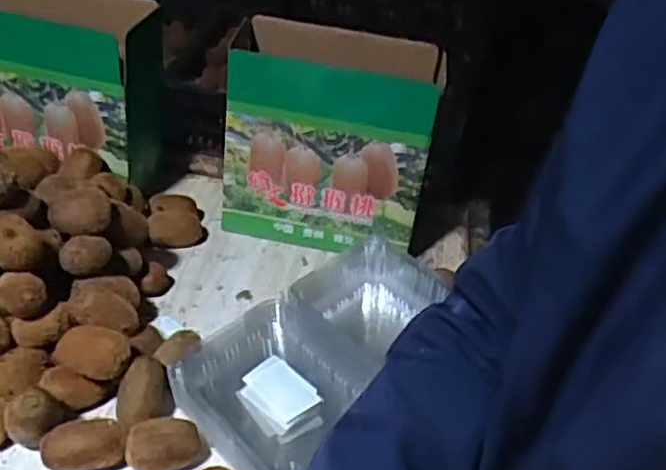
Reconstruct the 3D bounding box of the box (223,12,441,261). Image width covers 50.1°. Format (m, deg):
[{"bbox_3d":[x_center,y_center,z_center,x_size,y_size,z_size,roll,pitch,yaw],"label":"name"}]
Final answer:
[{"bbox_3d":[0.002,-0.132,0.917,0.247,0.230,0.182,13,34,5],"label":"box"}]

